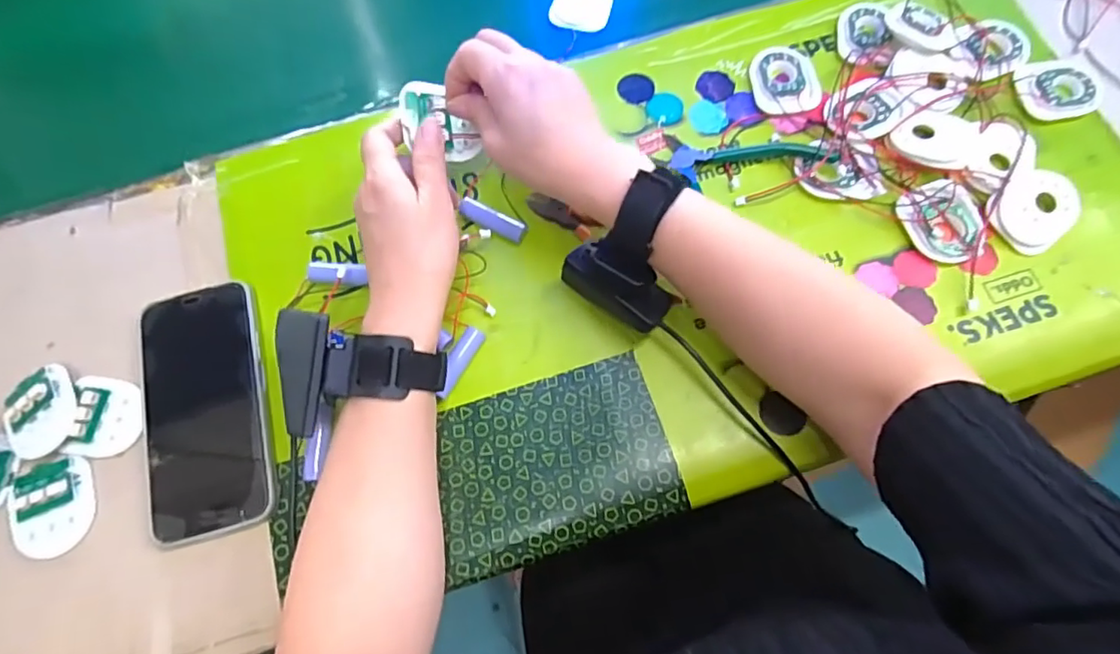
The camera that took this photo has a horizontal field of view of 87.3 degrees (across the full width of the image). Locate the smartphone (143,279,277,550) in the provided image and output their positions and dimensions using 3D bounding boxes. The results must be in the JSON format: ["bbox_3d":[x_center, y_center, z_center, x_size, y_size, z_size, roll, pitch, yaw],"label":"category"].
[{"bbox_3d":[-0.228,0.051,0.377,0.076,0.010,0.159,-14,70,-2],"label":"smartphone"}]

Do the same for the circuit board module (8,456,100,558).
[{"bbox_3d":[-0.315,0.110,0.362,0.047,0.011,0.061,-13,70,-2],"label":"circuit board module"}]

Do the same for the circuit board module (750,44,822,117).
[{"bbox_3d":[0.168,-0.186,0.442,0.049,0.014,0.063,-28,71,-7],"label":"circuit board module"}]

